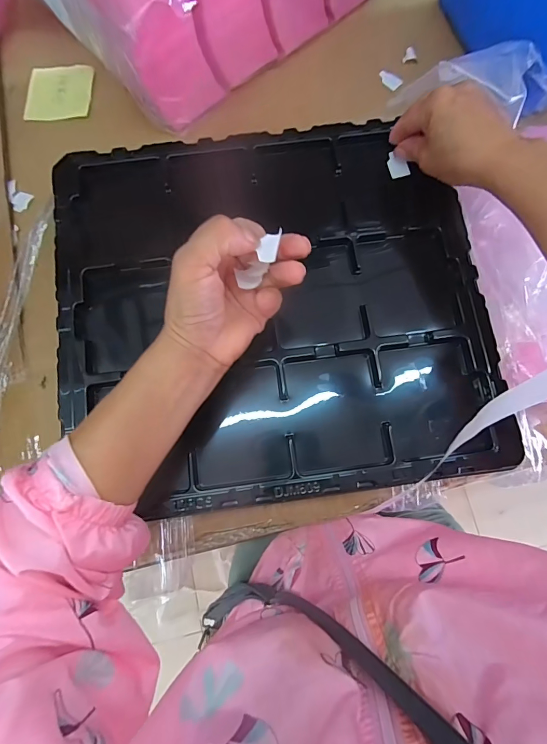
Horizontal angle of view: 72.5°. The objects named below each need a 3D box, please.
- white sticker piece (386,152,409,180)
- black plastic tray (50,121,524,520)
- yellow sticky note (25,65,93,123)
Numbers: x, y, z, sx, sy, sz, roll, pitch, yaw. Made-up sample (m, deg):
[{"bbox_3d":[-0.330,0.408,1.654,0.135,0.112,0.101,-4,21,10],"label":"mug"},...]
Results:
[{"bbox_3d":[0.119,-0.200,0.359,0.017,0.004,0.026,-19,88,16],"label":"white sticker piece"},{"bbox_3d":[-0.003,-0.060,0.336,0.360,0.035,0.328,-8,79,0],"label":"black plastic tray"},{"bbox_3d":[-0.250,-0.331,0.439,0.074,0.007,0.085,-5,74,-5],"label":"yellow sticky note"}]

